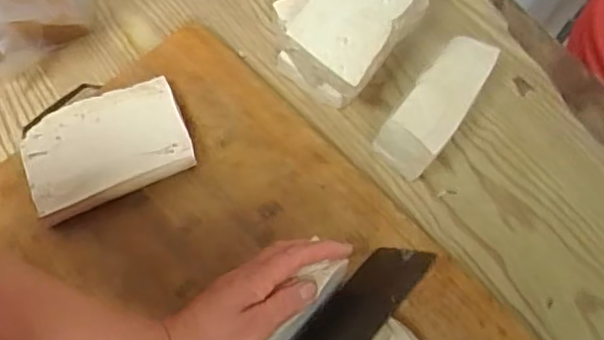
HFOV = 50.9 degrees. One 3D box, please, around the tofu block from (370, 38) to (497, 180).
[{"bbox_3d":[0.121,-0.057,0.580,0.056,0.067,0.136,36,72,12],"label":"tofu block"}]

